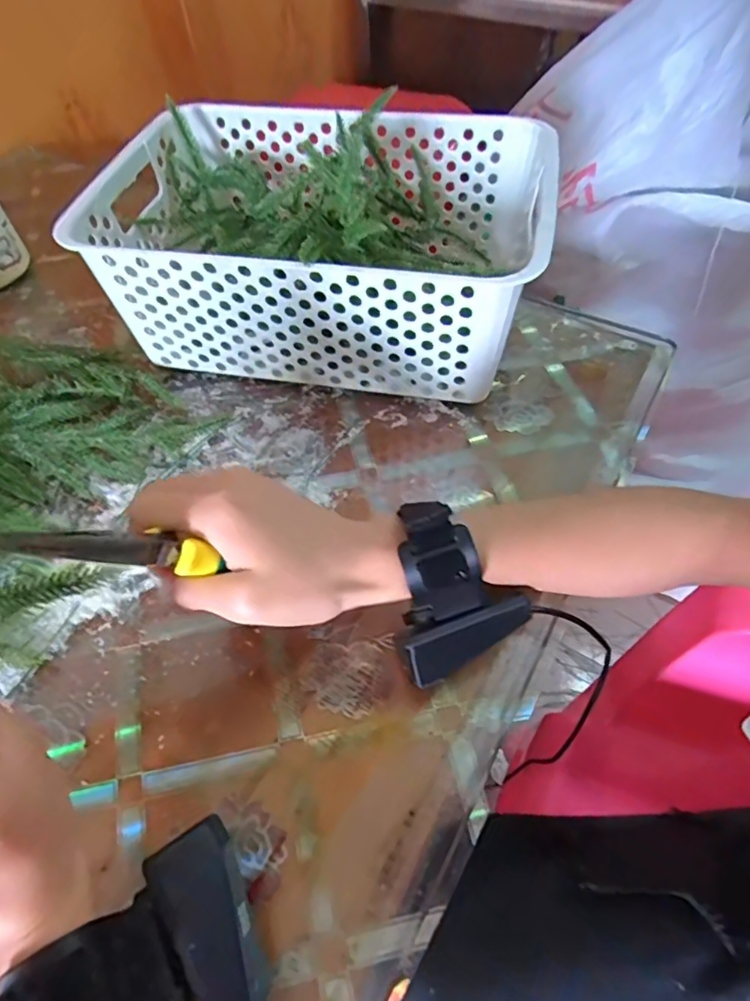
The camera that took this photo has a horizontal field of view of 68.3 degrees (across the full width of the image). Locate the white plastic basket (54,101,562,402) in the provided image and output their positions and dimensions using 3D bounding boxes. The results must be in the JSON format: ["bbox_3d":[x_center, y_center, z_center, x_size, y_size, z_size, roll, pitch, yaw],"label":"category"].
[{"bbox_3d":[-0.036,-0.189,0.420,0.302,0.119,0.199,10,57,7],"label":"white plastic basket"}]

